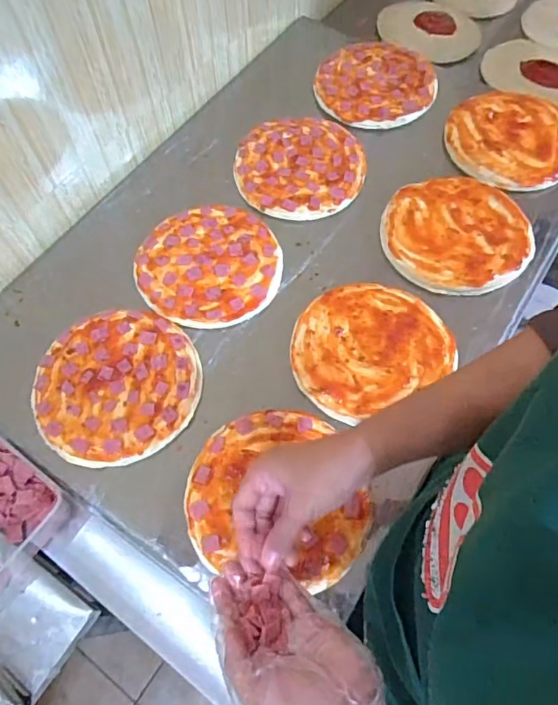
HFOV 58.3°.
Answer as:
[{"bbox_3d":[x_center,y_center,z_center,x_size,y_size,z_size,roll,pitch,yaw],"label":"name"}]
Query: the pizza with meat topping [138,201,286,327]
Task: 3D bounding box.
[{"bbox_3d":[-0.097,-0.125,0.692,0.194,0.014,0.188,0,63,1],"label":"pizza with meat topping"}]

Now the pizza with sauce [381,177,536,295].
[{"bbox_3d":[0.249,-0.172,0.707,0.197,0.022,0.189,0,63,1],"label":"pizza with sauce"}]

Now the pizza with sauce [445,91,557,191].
[{"bbox_3d":[0.366,-0.336,0.782,0.193,0.021,0.189,0,63,1],"label":"pizza with sauce"}]

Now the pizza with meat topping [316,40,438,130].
[{"bbox_3d":[0.162,-0.456,0.844,0.196,0.022,0.178,-8,63,-3],"label":"pizza with meat topping"}]

